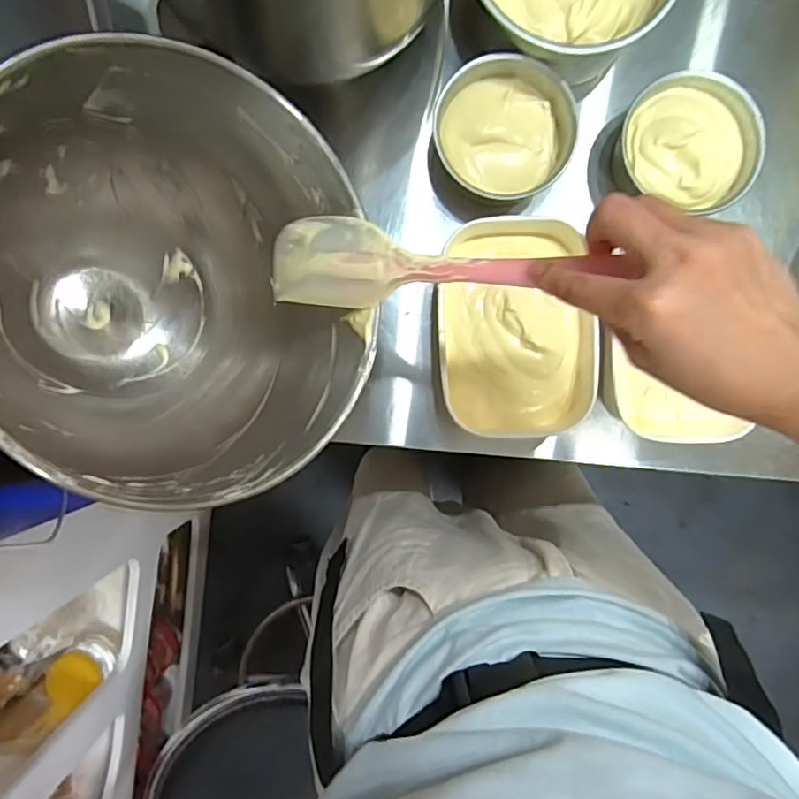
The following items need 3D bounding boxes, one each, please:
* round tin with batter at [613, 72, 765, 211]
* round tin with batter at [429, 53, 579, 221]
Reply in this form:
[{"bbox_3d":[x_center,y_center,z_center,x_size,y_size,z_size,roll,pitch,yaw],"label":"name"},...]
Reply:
[{"bbox_3d":[0.231,-0.202,0.476,0.106,0.039,0.099,0,91,-2],"label":"round tin with batter"},{"bbox_3d":[0.080,-0.207,0.478,0.106,0.046,0.110,0,91,-2],"label":"round tin with batter"}]

